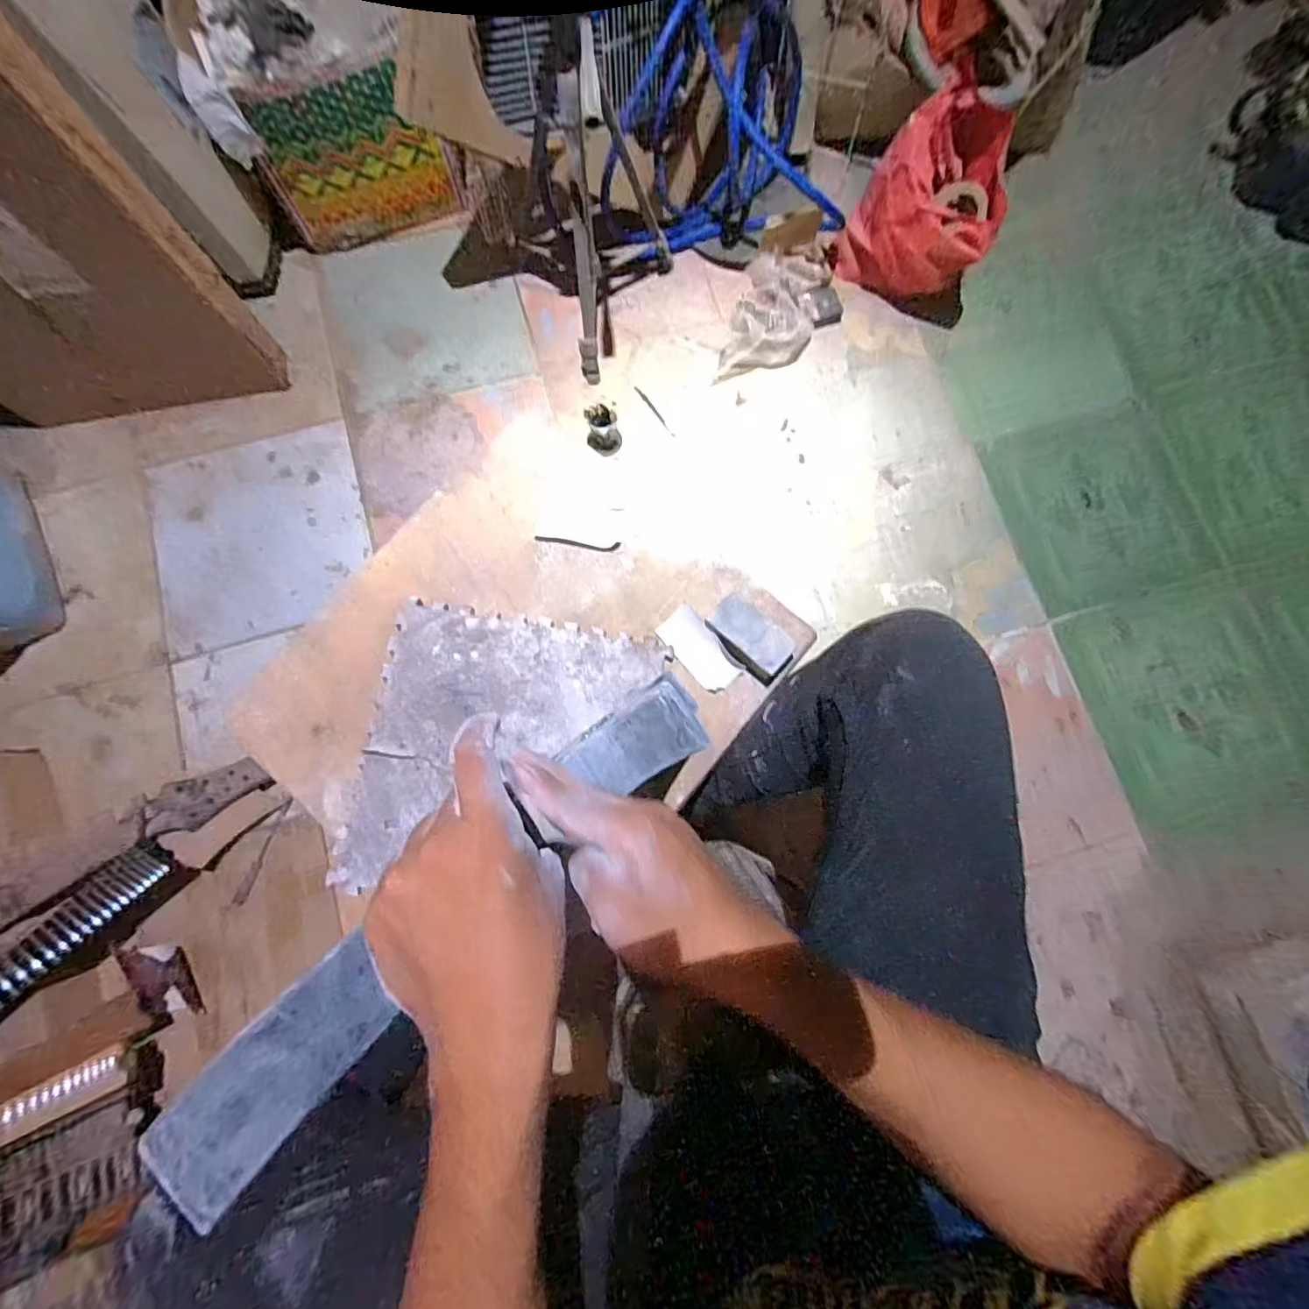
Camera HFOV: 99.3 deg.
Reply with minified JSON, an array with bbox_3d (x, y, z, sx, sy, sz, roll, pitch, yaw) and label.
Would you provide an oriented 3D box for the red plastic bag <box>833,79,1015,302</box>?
[{"bbox_3d":[0.514,-0.840,1.075,0.259,0.299,0.174,26,79,4],"label":"red plastic bag"}]

